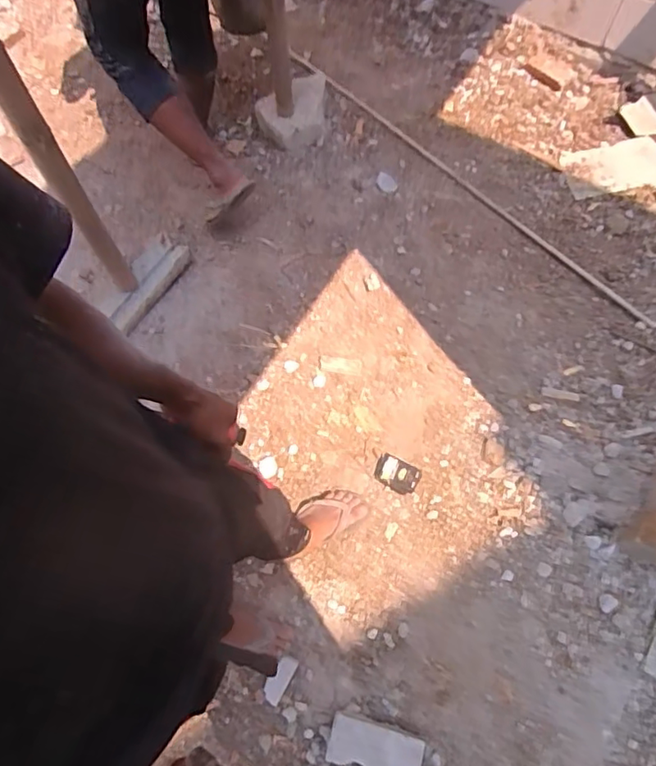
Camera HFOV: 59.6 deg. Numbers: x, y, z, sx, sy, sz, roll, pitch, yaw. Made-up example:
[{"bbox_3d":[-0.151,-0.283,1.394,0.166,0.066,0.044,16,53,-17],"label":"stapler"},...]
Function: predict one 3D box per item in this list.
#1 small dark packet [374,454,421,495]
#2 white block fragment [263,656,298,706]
[{"bbox_3d":[0.180,0.237,1.485,0.113,0.020,0.077,23,68,11],"label":"small dark packet"},{"bbox_3d":[-0.110,0.662,1.282,0.046,0.026,0.098,26,69,12],"label":"white block fragment"}]

